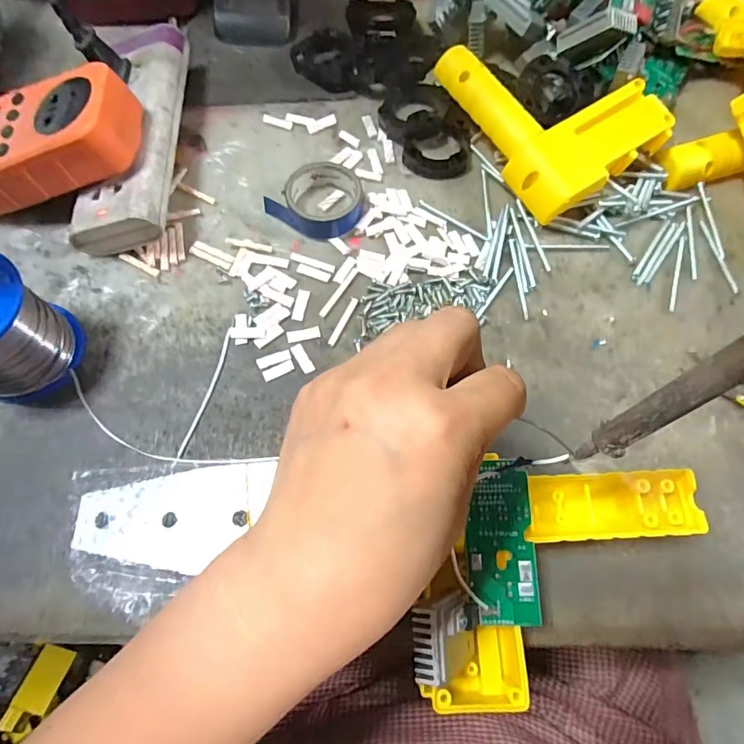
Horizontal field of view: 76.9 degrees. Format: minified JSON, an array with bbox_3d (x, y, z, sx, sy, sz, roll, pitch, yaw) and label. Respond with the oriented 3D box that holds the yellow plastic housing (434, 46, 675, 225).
[{"bbox_3d":[0.122,-0.191,0.346,0.111,0.038,0.149,-36,76,-13],"label":"yellow plastic housing"}]

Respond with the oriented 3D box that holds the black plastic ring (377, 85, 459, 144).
[{"bbox_3d":[0.033,-0.198,0.357,0.051,0.017,0.051,1,71,-2],"label":"black plastic ring"}]

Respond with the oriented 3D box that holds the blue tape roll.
[{"bbox_3d":[-0.035,-0.119,0.328,0.055,0.019,0.055,1,71,-2],"label":"blue tape roll"}]

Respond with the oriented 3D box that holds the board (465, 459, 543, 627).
[{"bbox_3d":[0.064,0.083,0.232,0.033,0.006,0.076,2,77,-2],"label":"board"}]

